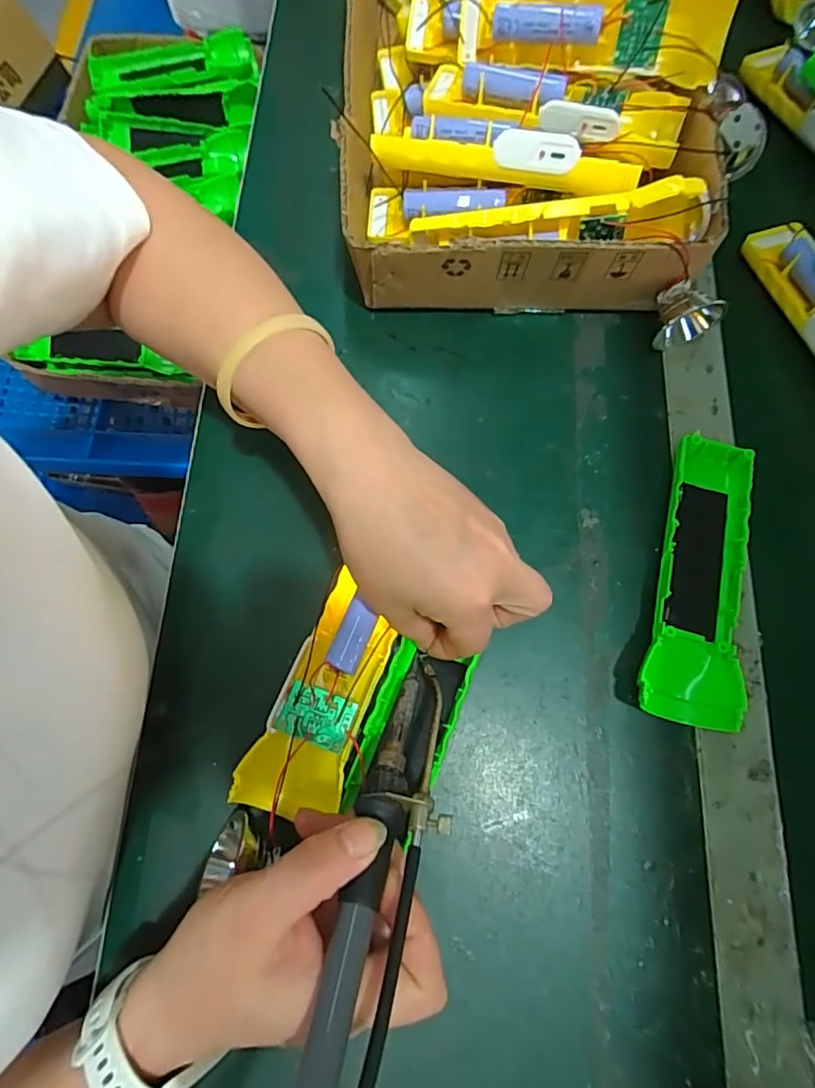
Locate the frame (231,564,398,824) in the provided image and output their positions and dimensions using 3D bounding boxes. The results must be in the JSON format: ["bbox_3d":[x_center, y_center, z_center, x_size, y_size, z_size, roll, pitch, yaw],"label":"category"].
[{"bbox_3d":[-0.043,0.081,0.284,0.046,0.028,0.119,20,75,6],"label":"frame"}]

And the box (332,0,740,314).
[{"bbox_3d":[0.075,-0.360,0.383,0.230,0.088,0.415,1,74,1],"label":"box"}]

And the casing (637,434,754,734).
[{"bbox_3d":[0.164,0.017,0.308,0.048,0.026,0.162,16,74,5],"label":"casing"}]

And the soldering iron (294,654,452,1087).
[{"bbox_3d":[-0.009,0.134,0.217,0.033,0.022,0.208,14,42,4],"label":"soldering iron"}]

